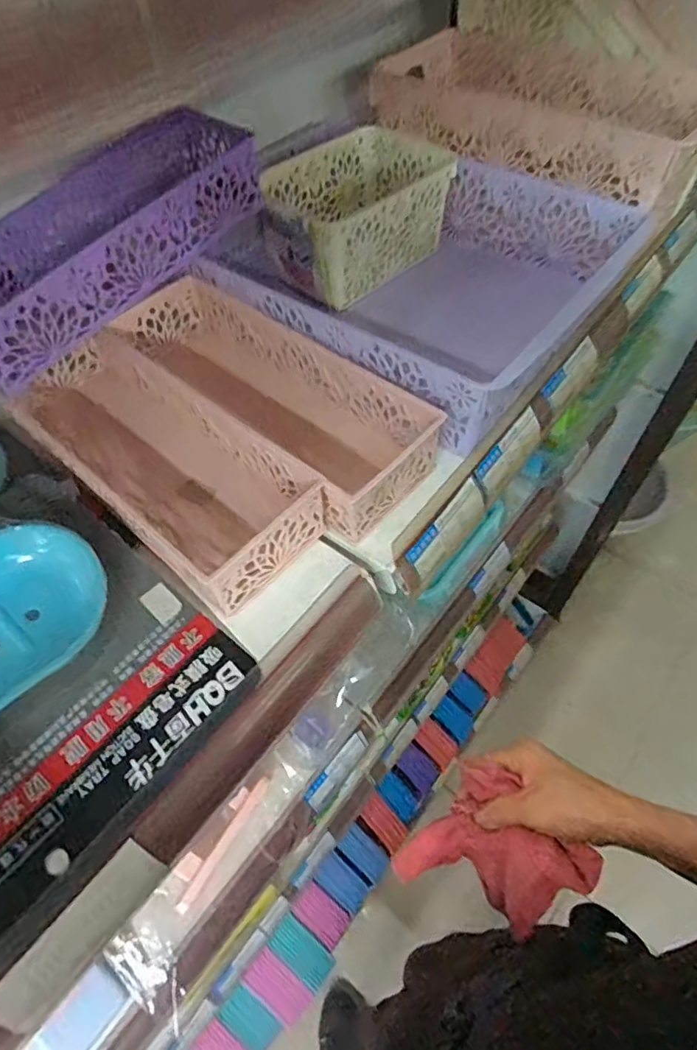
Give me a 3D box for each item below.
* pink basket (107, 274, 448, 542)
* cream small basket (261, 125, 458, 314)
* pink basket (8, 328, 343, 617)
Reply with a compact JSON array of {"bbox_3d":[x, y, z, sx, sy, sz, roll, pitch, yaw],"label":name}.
[{"bbox_3d":[-0.061,-0.097,0.410,0.251,0.053,0.092,36,63,23],"label":"pink basket"},{"bbox_3d":[-0.003,-0.278,0.515,0.165,0.072,0.121,-36,62,-21],"label":"cream small basket"},{"bbox_3d":[-0.130,-0.056,0.385,0.249,0.049,0.096,38,64,24],"label":"pink basket"}]

